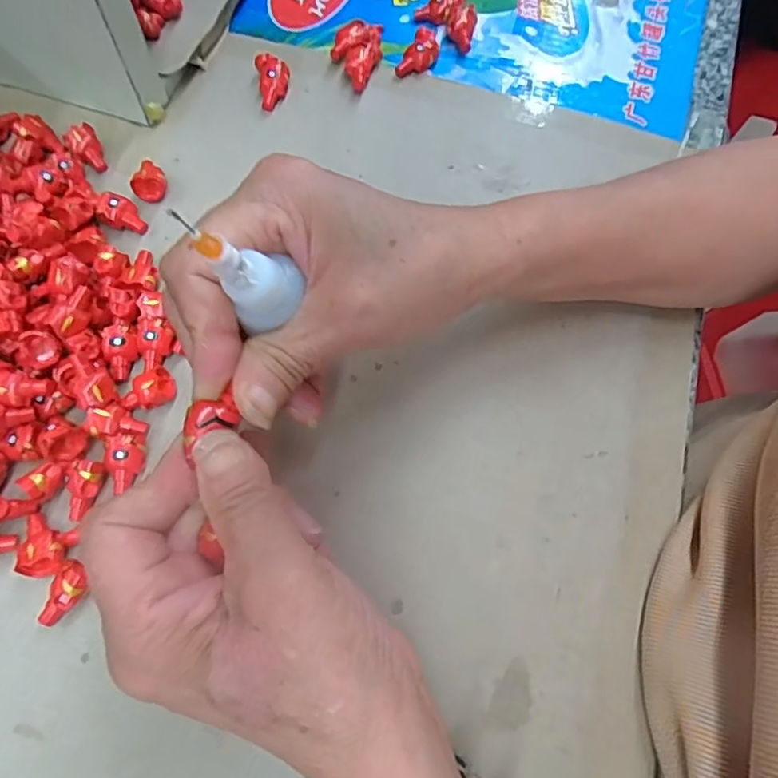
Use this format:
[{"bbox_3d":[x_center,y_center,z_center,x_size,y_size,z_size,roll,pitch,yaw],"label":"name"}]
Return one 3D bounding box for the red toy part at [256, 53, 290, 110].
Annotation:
[{"bbox_3d":[-0.068,-0.183,0.335,0.018,0.016,0.032,-9,69,-7],"label":"red toy part"}]

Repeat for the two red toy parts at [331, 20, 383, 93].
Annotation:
[{"bbox_3d":[-0.020,-0.202,0.344,0.029,0.014,0.047,4,68,-2],"label":"two red toy parts"}]

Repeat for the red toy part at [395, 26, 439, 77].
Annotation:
[{"bbox_3d":[0.019,-0.202,0.344,0.017,0.015,0.030,31,70,9],"label":"red toy part"}]

